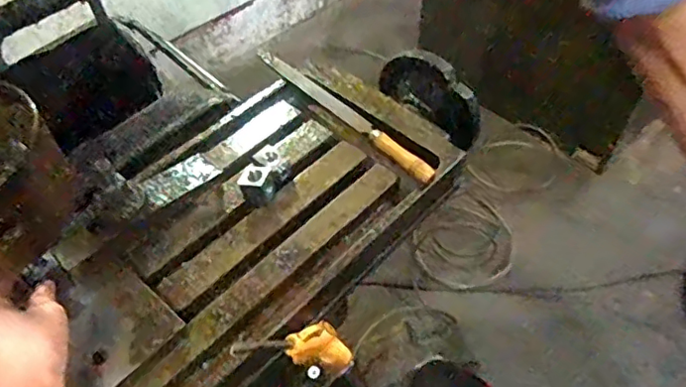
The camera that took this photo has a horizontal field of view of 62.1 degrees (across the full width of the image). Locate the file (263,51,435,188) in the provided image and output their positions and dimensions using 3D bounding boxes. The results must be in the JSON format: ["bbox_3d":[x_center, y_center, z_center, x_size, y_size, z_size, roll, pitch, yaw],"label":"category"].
[{"bbox_3d":[-0.004,-0.097,0.646,0.020,0.015,0.279,-36,59,-24],"label":"file"}]

